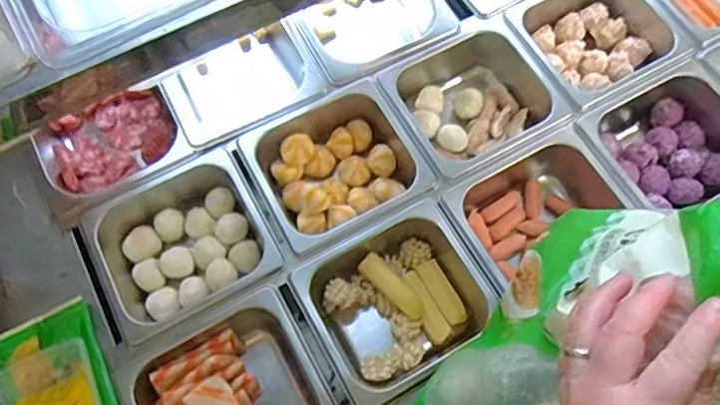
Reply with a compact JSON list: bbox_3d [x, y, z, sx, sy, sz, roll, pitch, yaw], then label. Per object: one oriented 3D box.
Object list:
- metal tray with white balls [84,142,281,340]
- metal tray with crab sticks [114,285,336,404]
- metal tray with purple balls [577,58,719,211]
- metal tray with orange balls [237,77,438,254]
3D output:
[{"bbox_3d":[-0.190,0.042,0.623,0.169,0.062,0.161,-28,72,-10],"label":"metal tray with white balls"},{"bbox_3d":[-0.125,0.196,0.576,0.172,0.082,0.160,-28,72,-10],"label":"metal tray with crab sticks"},{"bbox_3d":[0.349,-0.060,0.660,0.174,0.083,0.154,-25,72,-9],"label":"metal tray with purple balls"},{"bbox_3d":[-0.028,-0.039,0.648,0.169,0.063,0.161,-27,72,-9],"label":"metal tray with orange balls"}]

